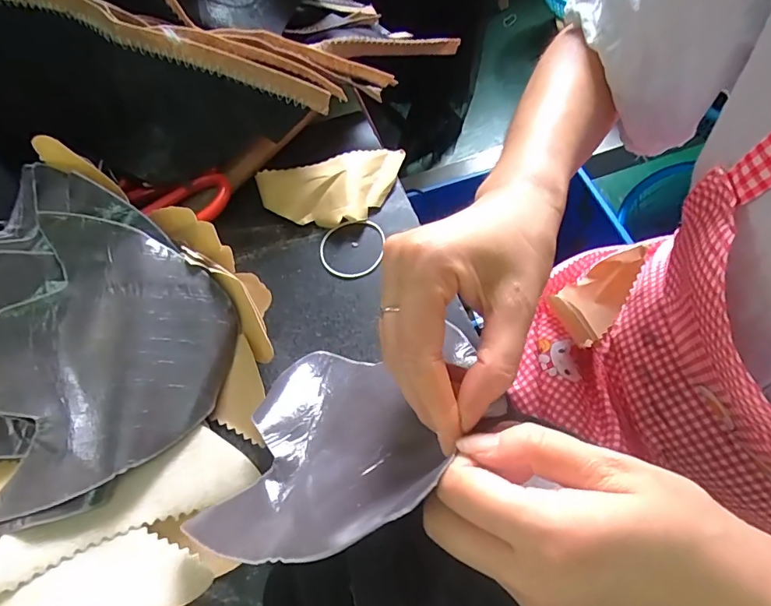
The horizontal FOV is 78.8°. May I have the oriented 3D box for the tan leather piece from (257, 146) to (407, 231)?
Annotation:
[{"bbox_3d":[-0.040,-0.097,0.401,0.126,0.014,0.070,-17,62,-4],"label":"tan leather piece"}]

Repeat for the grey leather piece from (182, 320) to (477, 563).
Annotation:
[{"bbox_3d":[-0.027,0.074,0.257,0.138,0.026,0.132,-11,29,34],"label":"grey leather piece"}]

